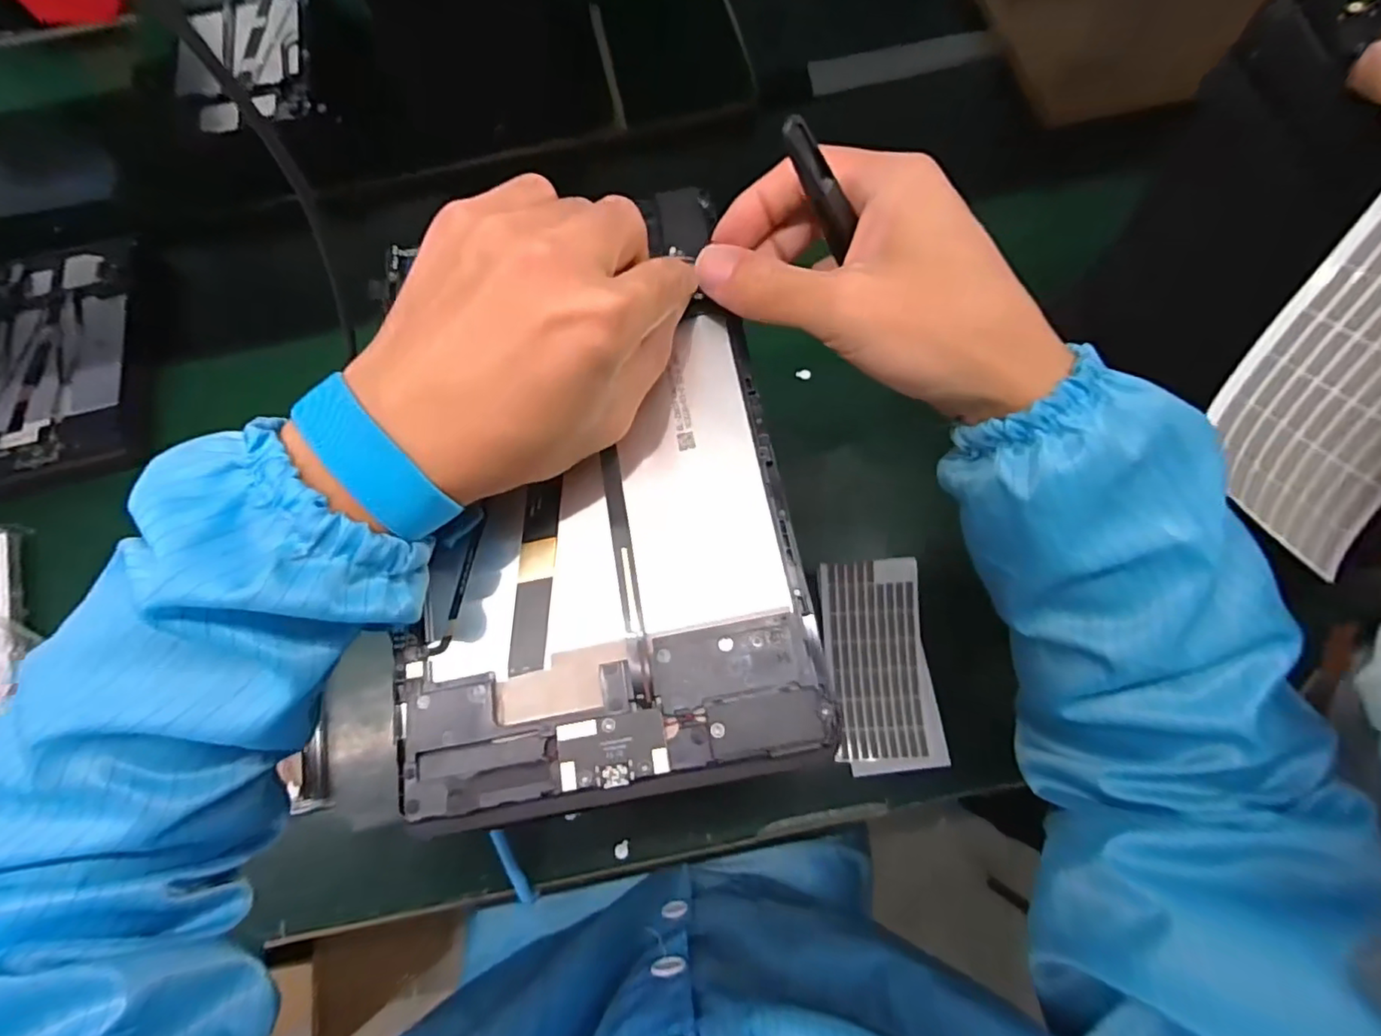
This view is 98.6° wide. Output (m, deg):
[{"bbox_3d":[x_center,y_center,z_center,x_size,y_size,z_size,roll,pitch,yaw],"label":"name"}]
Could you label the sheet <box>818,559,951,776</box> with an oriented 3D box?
[{"bbox_3d":[0.139,0.106,0.436,0.070,0.017,0.147,-8,85,-1],"label":"sheet"}]

